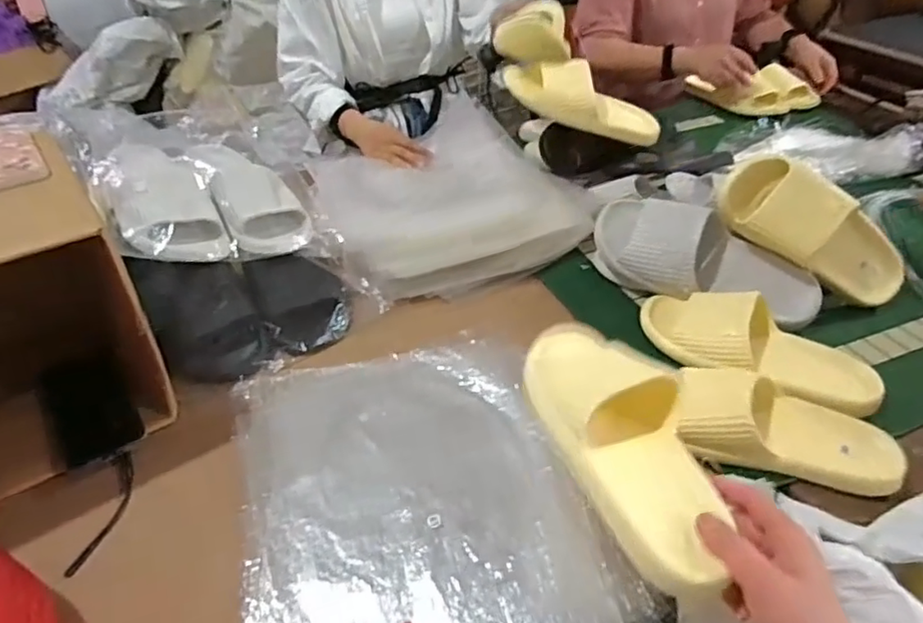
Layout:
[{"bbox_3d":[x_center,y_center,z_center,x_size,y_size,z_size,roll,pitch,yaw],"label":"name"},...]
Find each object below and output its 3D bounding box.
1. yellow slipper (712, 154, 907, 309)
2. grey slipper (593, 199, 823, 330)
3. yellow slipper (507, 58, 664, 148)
[{"bbox_3d":[0.446,-0.101,0.738,0.268,0.101,0.083,31,14,1],"label":"yellow slipper"},{"bbox_3d":[0.310,-0.065,0.761,0.288,0.122,0.085,20,4,17],"label":"grey slipper"},{"bbox_3d":[0.195,-0.327,0.913,0.254,0.078,0.062,16,36,-17],"label":"yellow slipper"}]

